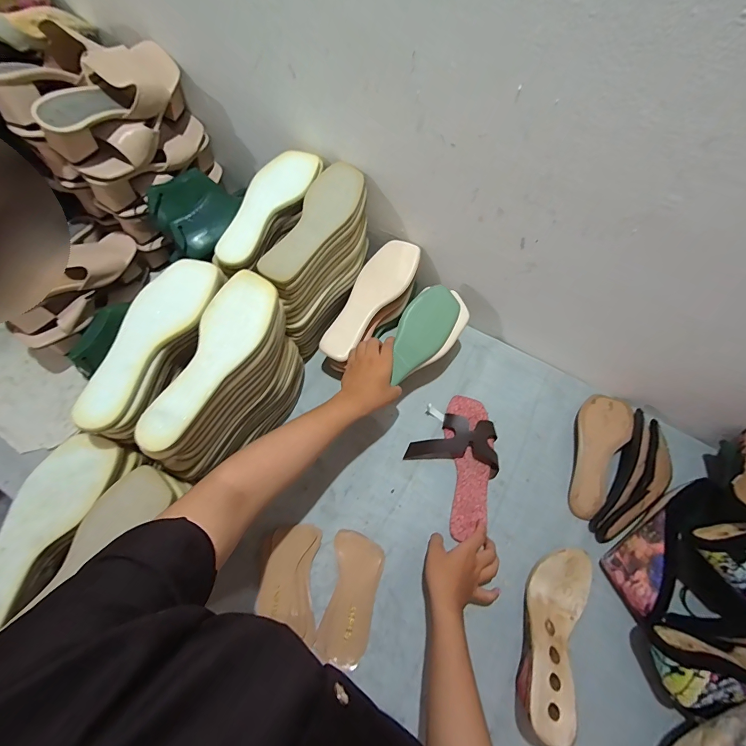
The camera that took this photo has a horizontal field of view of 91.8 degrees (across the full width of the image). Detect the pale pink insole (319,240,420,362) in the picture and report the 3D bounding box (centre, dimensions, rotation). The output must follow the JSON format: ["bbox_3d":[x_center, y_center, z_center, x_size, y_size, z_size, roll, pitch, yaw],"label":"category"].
[{"bbox_3d":[-0.008,-0.130,0.640,0.084,0.014,0.239,35,86,12],"label":"pale pink insole"}]

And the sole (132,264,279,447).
[{"bbox_3d":[-0.191,-0.023,0.429,0.080,0.015,0.237,18,68,6],"label":"sole"}]

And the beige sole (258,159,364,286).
[{"bbox_3d":[-0.085,-0.226,0.536,0.078,0.013,0.231,24,73,11],"label":"beige sole"}]

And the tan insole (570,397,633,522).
[{"bbox_3d":[0.385,0.128,0.627,0.075,0.042,0.235,30,69,10],"label":"tan insole"}]

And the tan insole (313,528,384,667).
[{"bbox_3d":[-0.033,0.329,0.535,0.076,0.022,0.165,11,67,3],"label":"tan insole"}]

